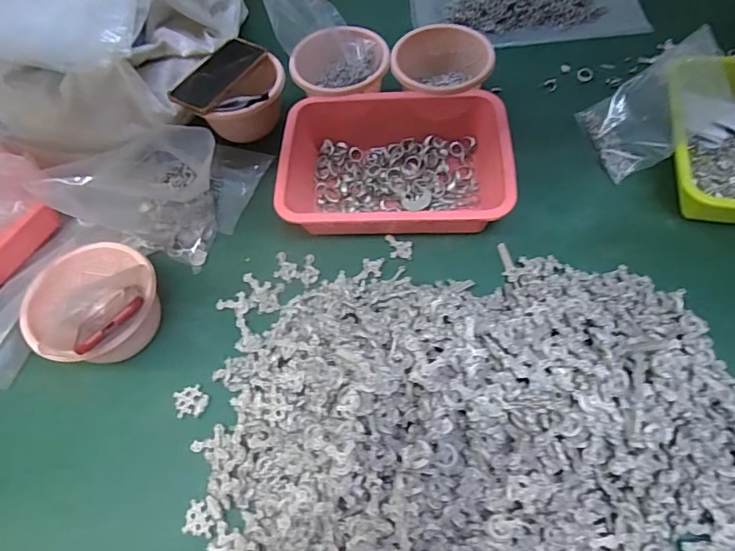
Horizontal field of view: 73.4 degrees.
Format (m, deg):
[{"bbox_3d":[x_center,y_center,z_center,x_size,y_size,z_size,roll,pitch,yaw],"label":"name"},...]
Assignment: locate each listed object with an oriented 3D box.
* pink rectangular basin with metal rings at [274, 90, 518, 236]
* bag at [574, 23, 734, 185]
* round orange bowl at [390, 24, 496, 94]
[{"bbox_3d":[0.036,-0.160,0.691,0.302,0.078,0.229,-1,61,4],"label":"pink rectangular basin with metal rings"},{"bbox_3d":[0.406,-0.232,0.688,0.049,0.187,0.151,27,44,-33],"label":"bag"},{"bbox_3d":[0.116,-0.318,0.776,0.150,0.076,0.140,-2,61,4],"label":"round orange bowl"}]

